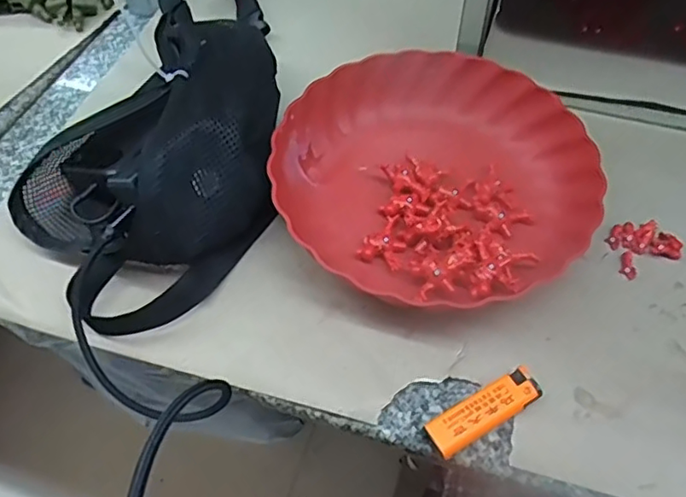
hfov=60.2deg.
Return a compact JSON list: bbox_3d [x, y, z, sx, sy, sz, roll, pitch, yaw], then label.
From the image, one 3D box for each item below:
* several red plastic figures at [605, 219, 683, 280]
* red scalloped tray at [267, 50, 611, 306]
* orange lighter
[{"bbox_3d":[0.224,-0.004,0.447,0.046,0.013,0.041,-19,57,-12],"label":"several red plastic figures"},{"bbox_3d":[0.074,-0.061,0.457,0.234,0.065,0.224,19,57,14],"label":"red scalloped tray"},{"bbox_3d":[0.089,0.103,0.374,0.079,0.012,0.023,-27,59,-17],"label":"orange lighter"}]

